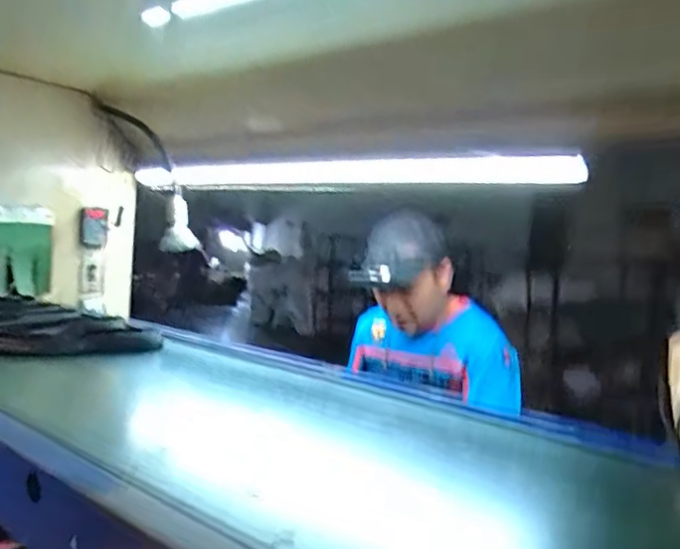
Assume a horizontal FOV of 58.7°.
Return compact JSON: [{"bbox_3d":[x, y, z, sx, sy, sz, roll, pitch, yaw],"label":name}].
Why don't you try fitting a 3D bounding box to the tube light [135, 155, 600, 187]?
[{"bbox_3d":[-0.072,-0.201,1.206,1.088,0.047,0.058,6,4,38],"label":"tube light"}]

